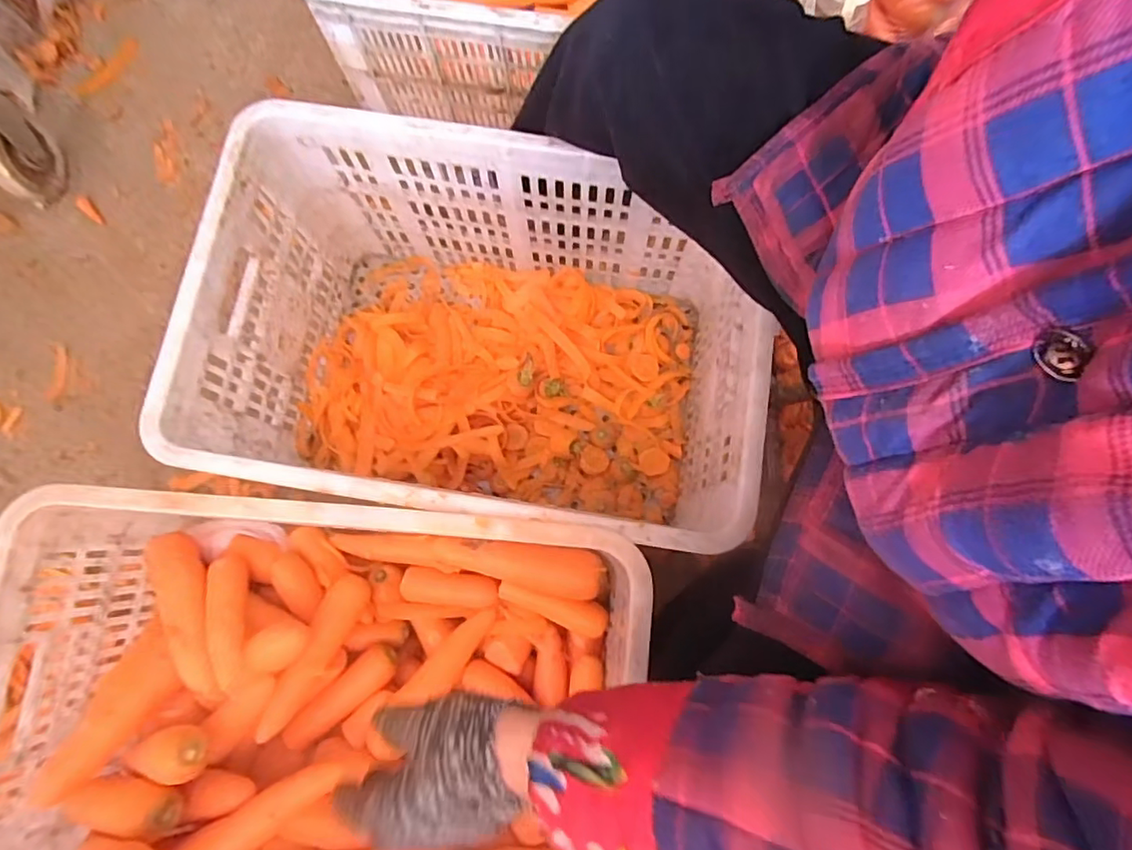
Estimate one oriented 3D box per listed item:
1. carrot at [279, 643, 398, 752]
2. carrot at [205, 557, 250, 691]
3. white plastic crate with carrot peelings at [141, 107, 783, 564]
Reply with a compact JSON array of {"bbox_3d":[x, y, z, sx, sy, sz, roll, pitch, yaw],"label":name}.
[{"bbox_3d":[-0.227,0.277,0.570,0.122,0.029,0.035,-41,81,-7],"label":"carrot"},{"bbox_3d":[-0.336,0.192,0.561,0.032,0.028,0.134,-22,55,-3],"label":"carrot"},{"bbox_3d":[-0.080,-0.076,0.625,0.506,0.274,0.345,9,79,3],"label":"white plastic crate with carrot peelings"}]

